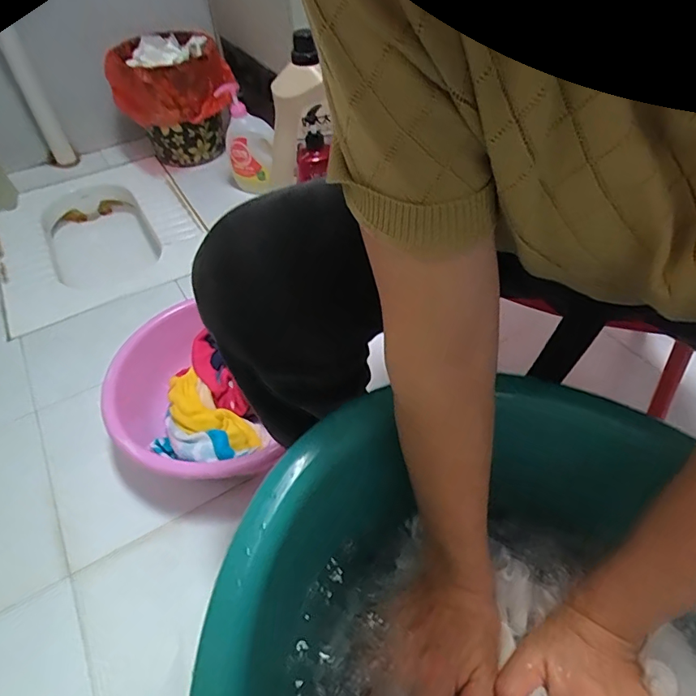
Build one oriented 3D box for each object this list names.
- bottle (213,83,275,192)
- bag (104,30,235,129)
[{"bbox_3d":[-0.240,-0.492,1.122,0.119,0.223,0.079,-15,24,-11],"label":"bottle"},{"bbox_3d":[-0.431,-0.663,1.170,0.258,0.164,0.256,-3,48,0],"label":"bag"}]

